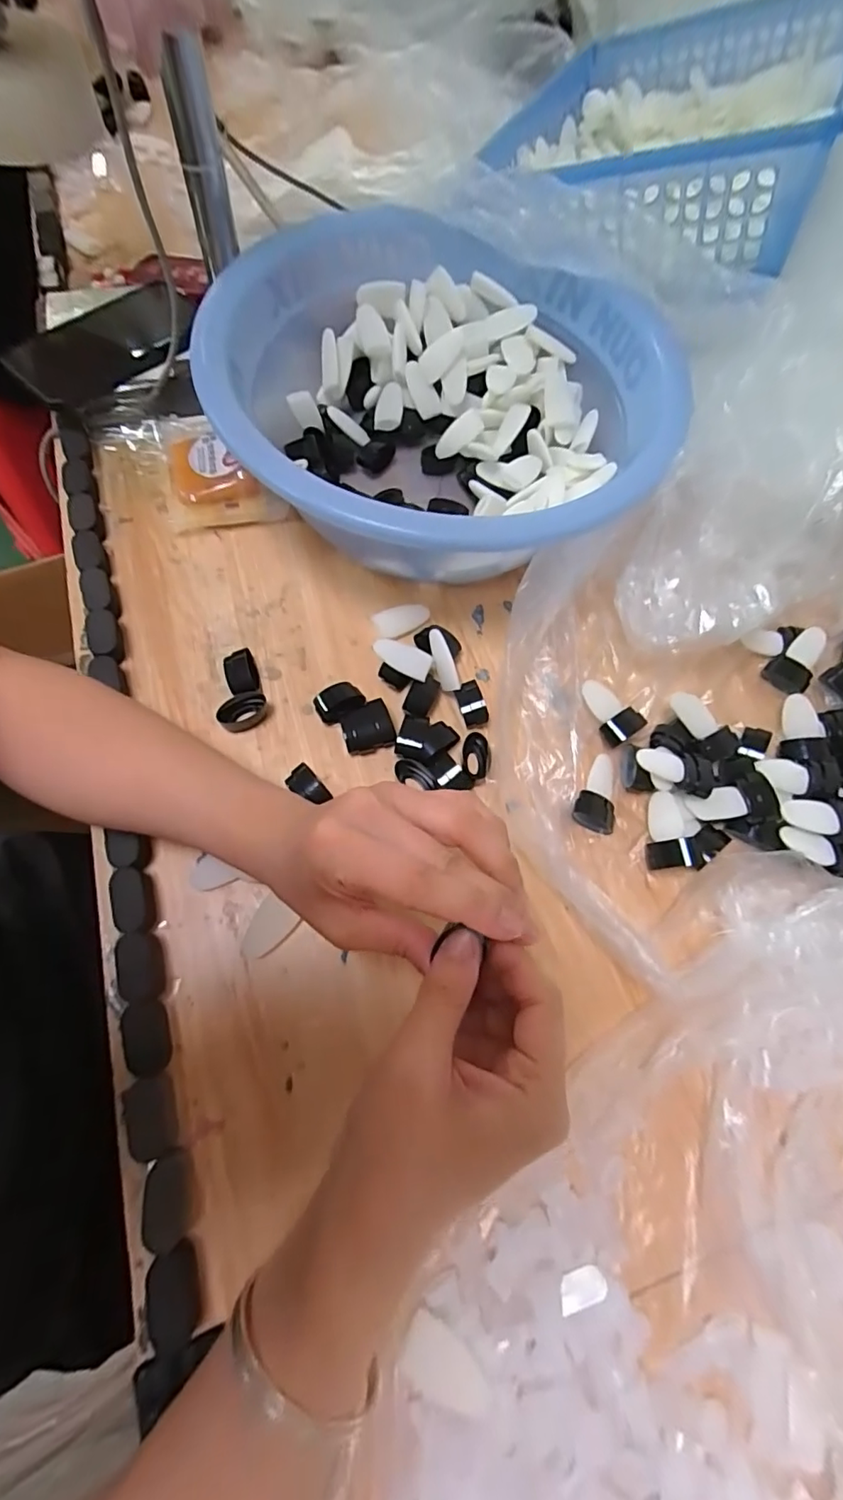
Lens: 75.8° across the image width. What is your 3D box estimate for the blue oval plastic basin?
[{"bbox_3d":[0.008,-0.256,0.419,0.315,0.109,0.323,8,68,-2],"label":"blue oval plastic basin"}]

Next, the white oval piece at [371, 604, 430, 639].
[{"bbox_3d":[-0.015,-0.100,0.409,0.044,0.004,0.020,-22,72,-13],"label":"white oval piece"}]

